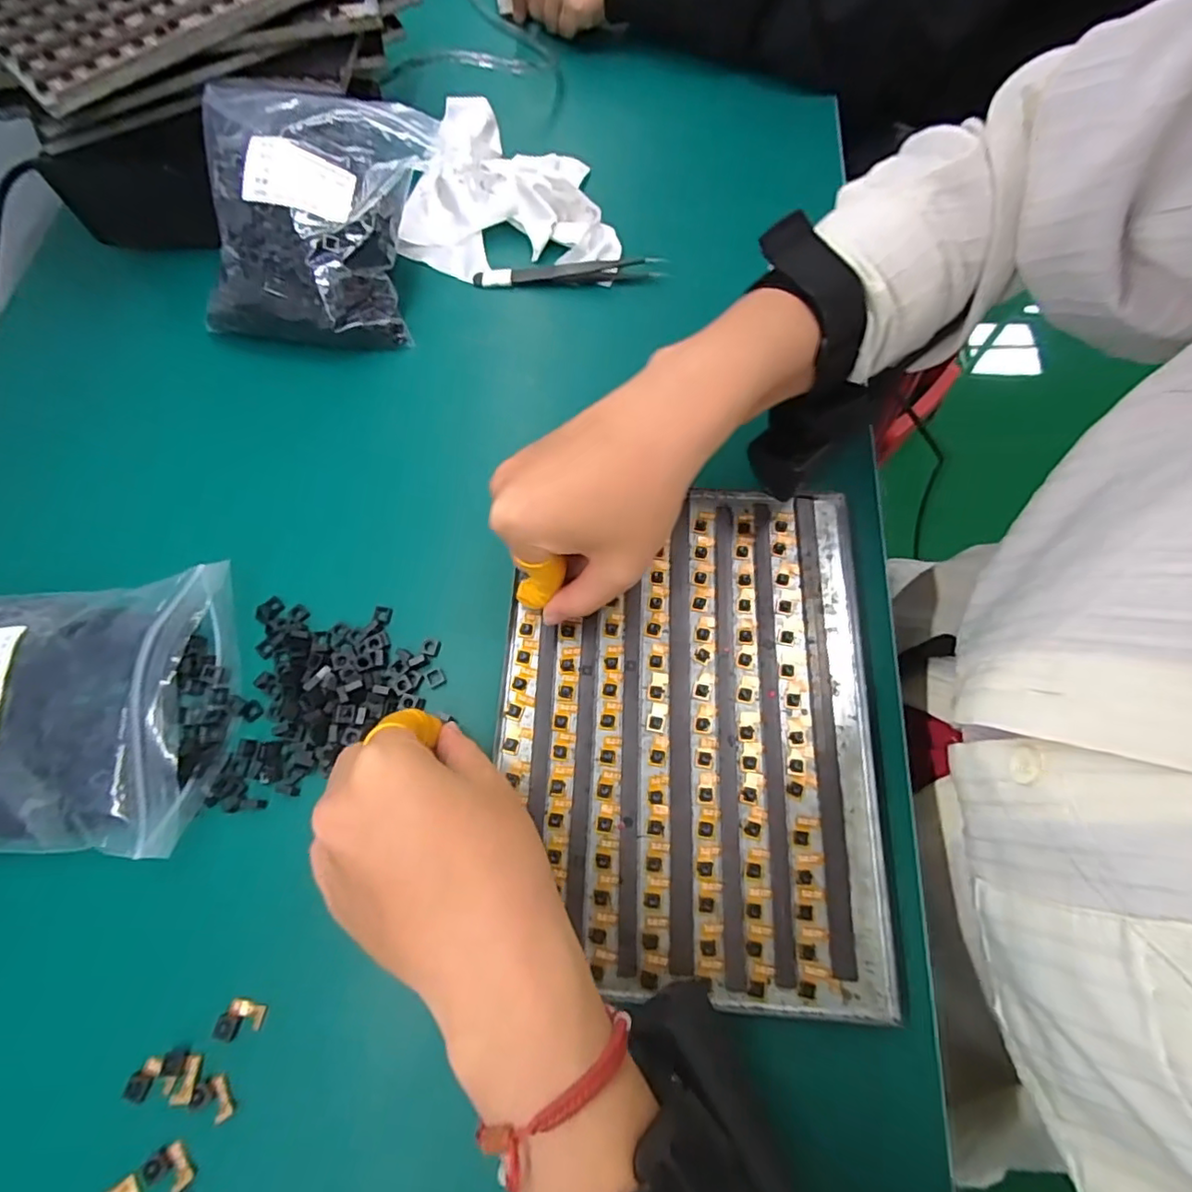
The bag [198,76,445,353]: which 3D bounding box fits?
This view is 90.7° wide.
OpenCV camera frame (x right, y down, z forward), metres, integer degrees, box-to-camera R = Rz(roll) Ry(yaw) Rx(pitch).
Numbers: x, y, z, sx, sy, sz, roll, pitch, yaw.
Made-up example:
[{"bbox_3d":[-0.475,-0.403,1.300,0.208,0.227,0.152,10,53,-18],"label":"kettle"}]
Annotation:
[{"bbox_3d":[-0.180,-0.246,0.379,0.124,0.076,0.148,6,70,4],"label":"bag"}]

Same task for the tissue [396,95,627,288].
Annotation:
[{"bbox_3d":[-0.078,-0.306,0.422,0.141,0.032,0.199,-14,70,-3],"label":"tissue"}]

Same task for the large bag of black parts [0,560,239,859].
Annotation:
[{"bbox_3d":[-0.280,0.053,0.283,0.184,0.045,0.131,-3,69,1],"label":"large bag of black parts"}]

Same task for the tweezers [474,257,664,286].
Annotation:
[{"bbox_3d":[-0.018,-0.222,0.396,0.129,0.013,0.012,-1,69,2],"label":"tweezers"}]

